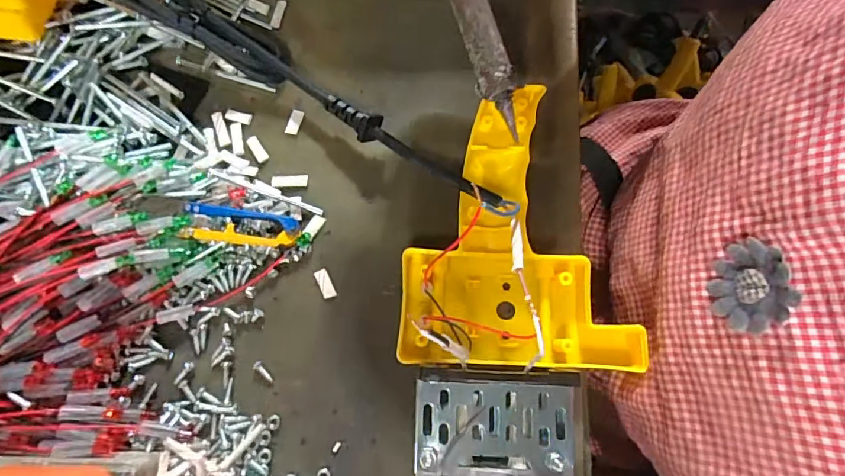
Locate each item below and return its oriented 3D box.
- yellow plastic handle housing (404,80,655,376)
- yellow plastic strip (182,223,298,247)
[{"bbox_3d":[0.054,-0.007,0.261,0.125,0.038,0.154,2,73,0],"label":"yellow plastic handle housing"},{"bbox_3d":[-0.105,-0.001,0.268,0.063,0.013,0.010,5,73,0],"label":"yellow plastic strip"}]

